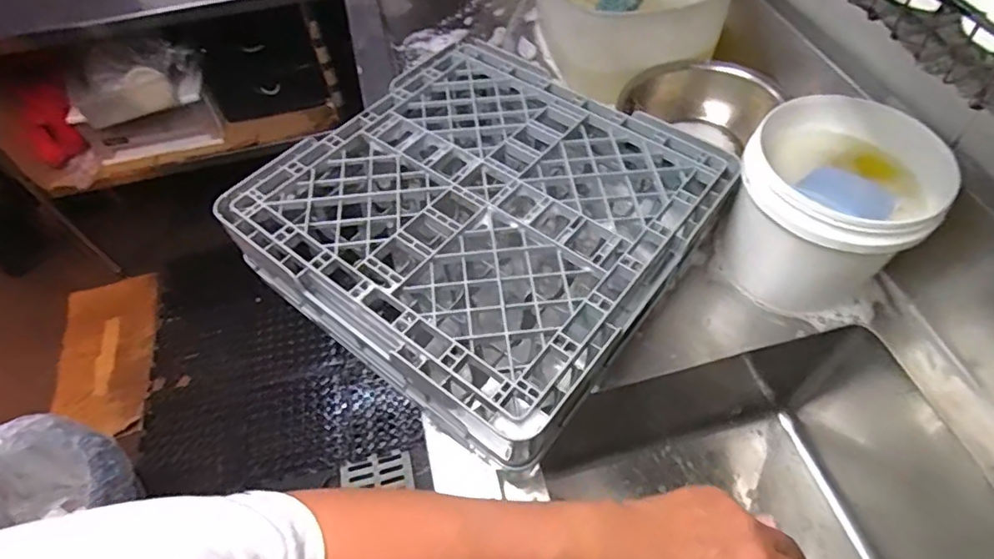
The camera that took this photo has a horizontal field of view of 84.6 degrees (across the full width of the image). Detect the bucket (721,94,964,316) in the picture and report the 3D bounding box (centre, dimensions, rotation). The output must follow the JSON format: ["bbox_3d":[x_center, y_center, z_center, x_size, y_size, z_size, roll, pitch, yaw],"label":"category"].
[{"bbox_3d":[0.422,-0.086,0.724,0.190,0.217,0.221,-40,61,-21],"label":"bucket"}]

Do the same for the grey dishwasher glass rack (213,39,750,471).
[{"bbox_3d":[-0.015,-0.094,0.742,0.496,0.123,0.496,32,63,24],"label":"grey dishwasher glass rack"}]

